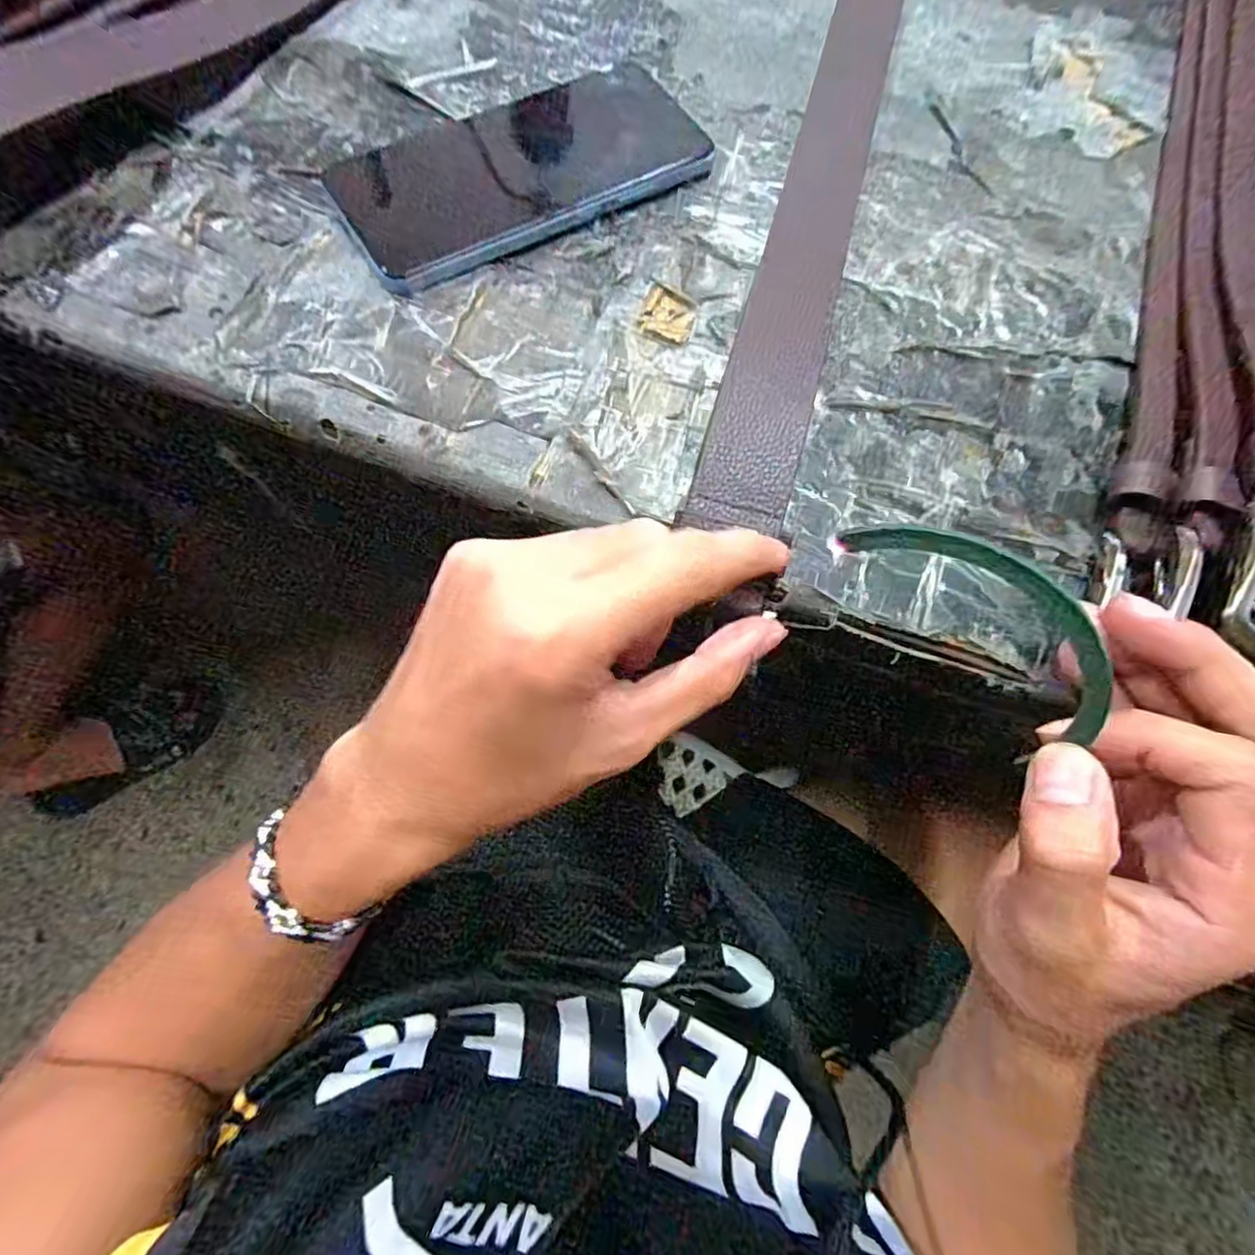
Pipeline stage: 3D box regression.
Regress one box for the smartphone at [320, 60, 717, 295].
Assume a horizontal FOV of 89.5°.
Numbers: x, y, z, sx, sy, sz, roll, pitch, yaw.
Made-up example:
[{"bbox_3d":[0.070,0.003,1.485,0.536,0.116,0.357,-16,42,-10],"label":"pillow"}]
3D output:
[{"bbox_3d":[-0.049,-0.206,0.278,0.157,0.013,0.081,-31,75,-12],"label":"smartphone"}]

